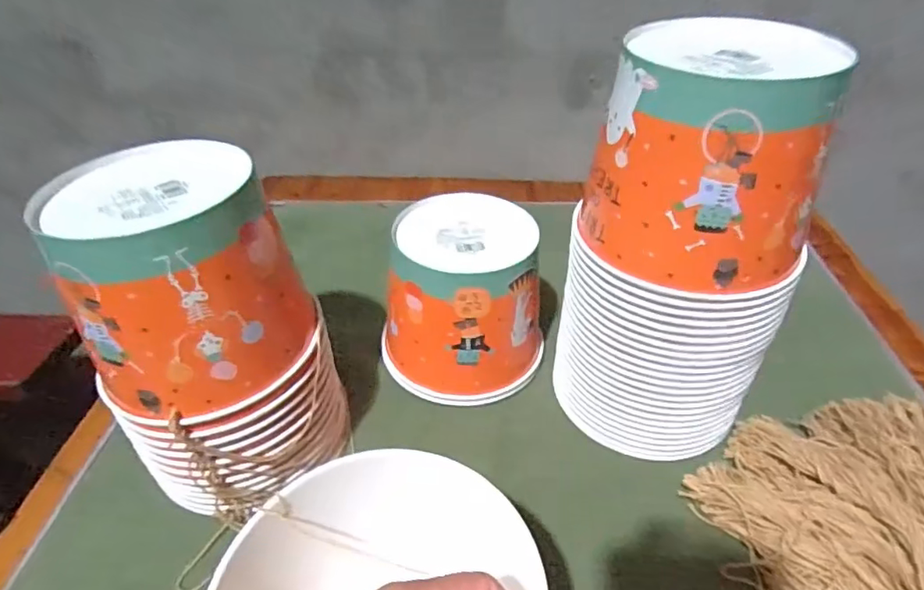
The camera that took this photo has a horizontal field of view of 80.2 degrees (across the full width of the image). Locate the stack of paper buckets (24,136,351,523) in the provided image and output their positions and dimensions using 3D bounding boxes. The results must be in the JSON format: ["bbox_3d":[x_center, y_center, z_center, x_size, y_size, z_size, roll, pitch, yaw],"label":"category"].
[{"bbox_3d":[-0.181,0.026,0.403,0.152,0.219,0.133,-18,42,-21],"label":"stack of paper buckets"}]

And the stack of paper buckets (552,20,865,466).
[{"bbox_3d":[0.160,-0.022,0.417,0.132,0.310,0.128,-10,40,-12],"label":"stack of paper buckets"}]

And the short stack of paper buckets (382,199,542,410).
[{"bbox_3d":[0.002,-0.001,0.531,0.151,0.134,0.153,5,39,6],"label":"short stack of paper buckets"}]

